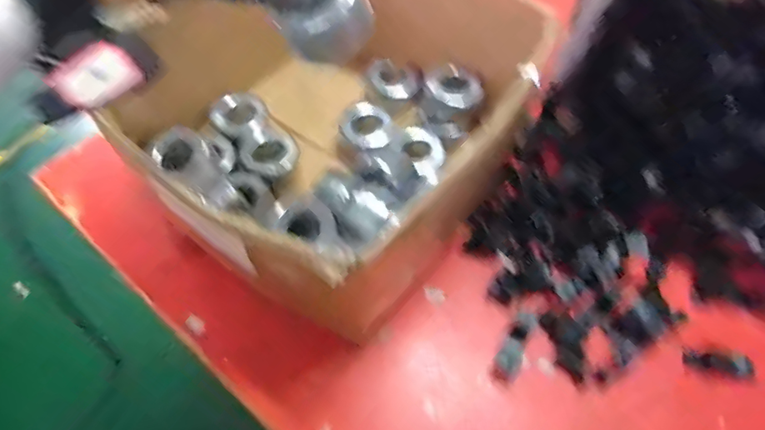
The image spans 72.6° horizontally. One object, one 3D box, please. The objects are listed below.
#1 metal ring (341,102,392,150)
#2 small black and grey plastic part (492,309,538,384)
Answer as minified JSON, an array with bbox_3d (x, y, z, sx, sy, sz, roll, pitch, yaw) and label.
[{"bbox_3d":[-0.019,-0.098,0.578,0.053,0.030,0.056,-2,60,-3],"label":"metal ring"},{"bbox_3d":[0.126,0.124,0.494,0.023,0.013,0.067,24,62,12],"label":"small black and grey plastic part"}]

